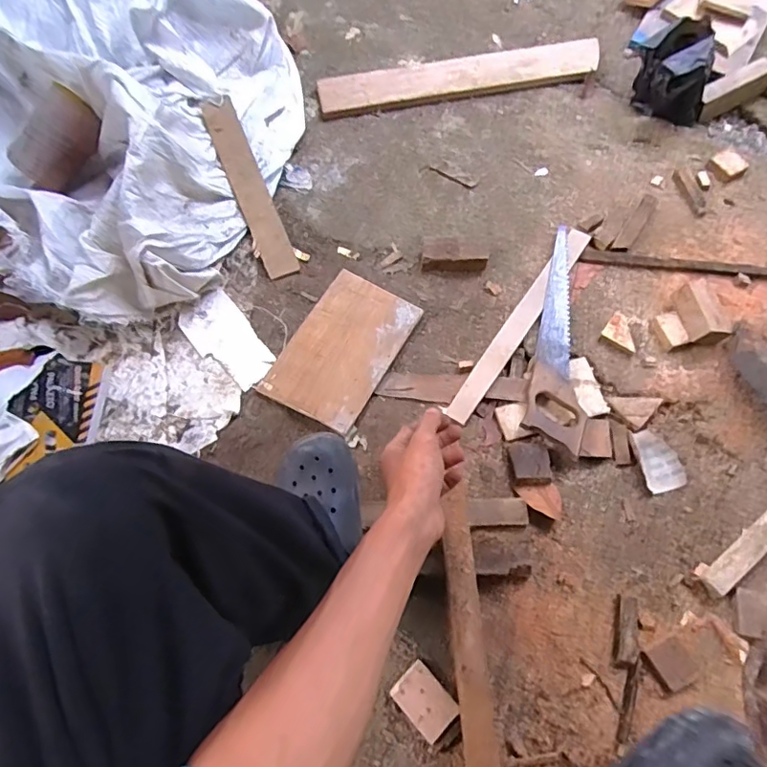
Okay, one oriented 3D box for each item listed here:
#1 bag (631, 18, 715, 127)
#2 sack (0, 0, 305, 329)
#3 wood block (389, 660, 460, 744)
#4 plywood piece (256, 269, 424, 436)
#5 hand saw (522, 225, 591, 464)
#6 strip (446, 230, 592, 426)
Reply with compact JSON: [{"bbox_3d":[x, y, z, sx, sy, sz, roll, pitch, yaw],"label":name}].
[{"bbox_3d":[0.583,-0.610,1.067,0.141,0.142,0.122,30,70,15],"label":"bag"},{"bbox_3d":[-0.554,-0.534,1.045,0.711,0.209,0.769,18,68,11],"label":"sack"},{"bbox_3d":[0.054,0.414,0.700,0.057,0.020,0.080,-42,71,-15],"label":"wood block"},{"bbox_3d":[-0.069,-0.062,0.919,0.172,0.013,0.264,27,70,14],"label":"plywood piece"},{"bbox_3d":[0.314,-0.084,0.916,0.095,0.027,0.410,13,67,9],"label":"hand saw"},{"bbox_3d":[0.240,-0.109,0.928,0.041,0.011,0.425,30,73,24],"label":"strip"}]

